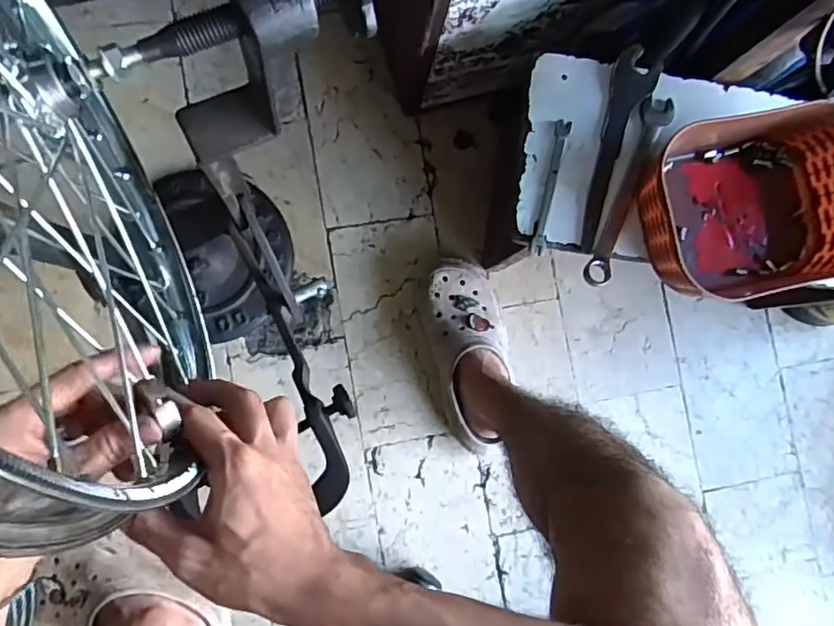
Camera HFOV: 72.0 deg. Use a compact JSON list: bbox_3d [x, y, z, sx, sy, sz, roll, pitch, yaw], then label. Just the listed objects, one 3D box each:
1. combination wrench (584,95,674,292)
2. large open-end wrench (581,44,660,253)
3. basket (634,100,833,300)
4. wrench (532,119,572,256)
[{"bbox_3d":[0.210,-0.121,0.570,0.032,0.008,0.199,21,85,-5],"label":"combination wrench"},{"bbox_3d":[0.200,-0.160,0.568,0.041,0.014,0.204,14,86,-6],"label":"large open-end wrench"},{"bbox_3d":[0.317,-0.103,0.553,0.205,0.078,0.163,-11,88,-7],"label":"basket"},{"bbox_3d":[0.131,-0.124,0.560,0.015,0.004,0.132,13,86,-6],"label":"wrench"}]

